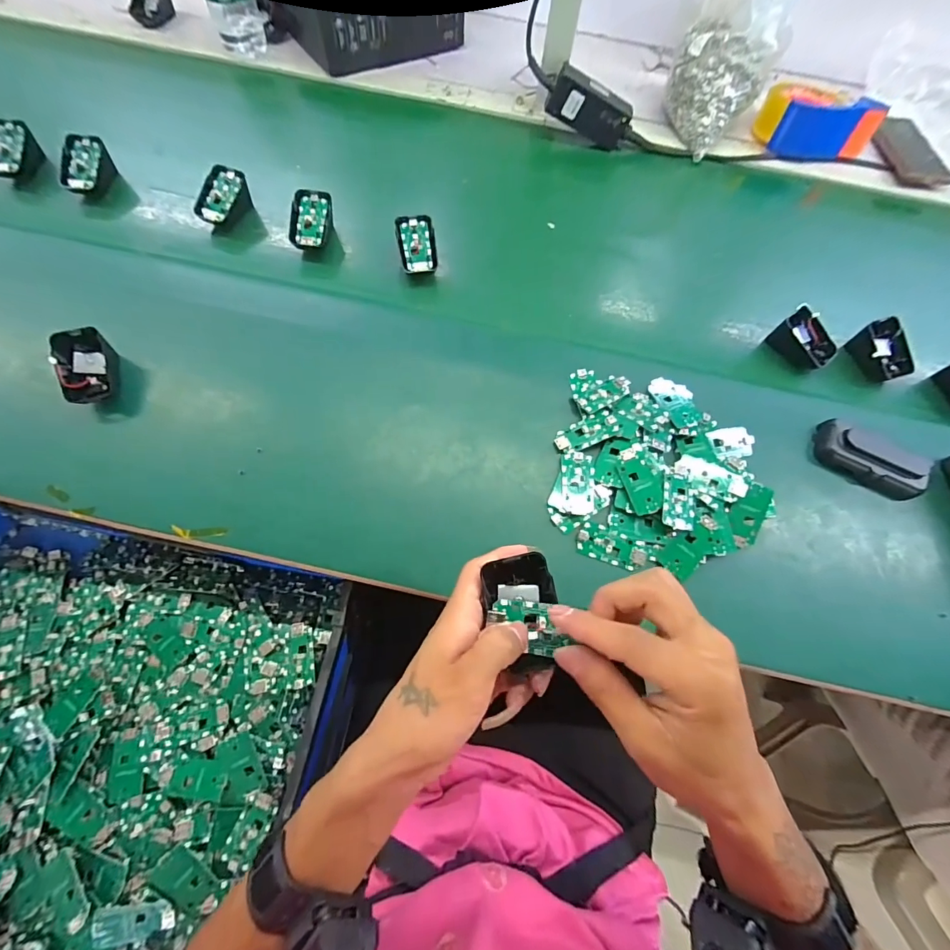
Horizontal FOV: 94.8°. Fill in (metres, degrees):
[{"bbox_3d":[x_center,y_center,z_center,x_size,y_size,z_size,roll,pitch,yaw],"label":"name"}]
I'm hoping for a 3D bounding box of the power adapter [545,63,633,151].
[{"bbox_3d":[0.162,-0.504,0.604,0.120,0.055,0.028,18,66,-20],"label":"power adapter"}]

